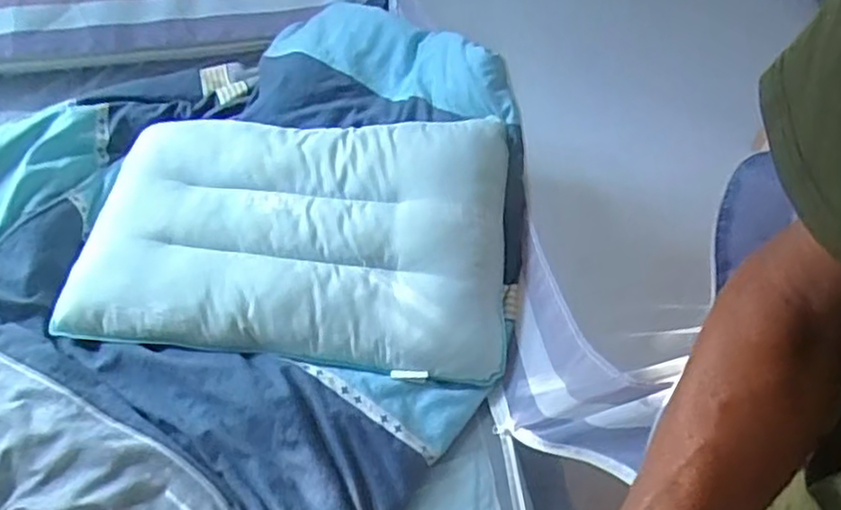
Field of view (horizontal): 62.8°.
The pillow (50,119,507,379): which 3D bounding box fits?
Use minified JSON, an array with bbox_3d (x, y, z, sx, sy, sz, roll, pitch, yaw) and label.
[{"bbox_3d":[-0.164,-0.029,0.932,0.557,0.074,0.348,4,75,2],"label":"pillow"}]

